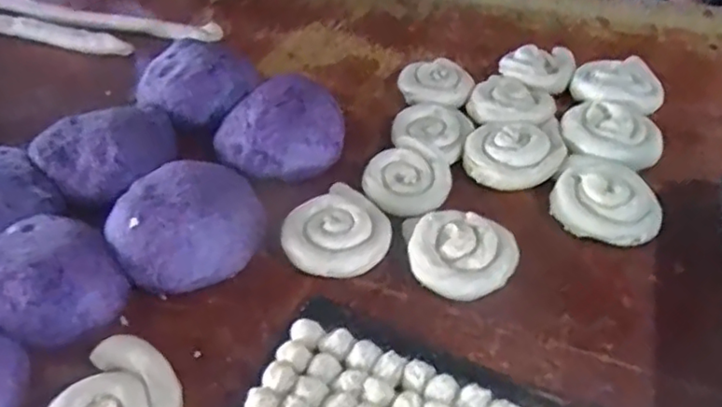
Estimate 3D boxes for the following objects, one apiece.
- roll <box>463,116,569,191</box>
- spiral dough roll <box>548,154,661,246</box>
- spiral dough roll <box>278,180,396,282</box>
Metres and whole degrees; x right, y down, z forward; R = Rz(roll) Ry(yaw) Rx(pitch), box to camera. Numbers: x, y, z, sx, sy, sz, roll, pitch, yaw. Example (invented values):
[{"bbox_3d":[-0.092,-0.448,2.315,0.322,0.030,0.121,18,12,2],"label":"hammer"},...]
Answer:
[{"bbox_3d":[0.188,-0.062,0.746,0.125,0.034,0.106,-4,45,-3],"label":"roll"},{"bbox_3d":[0.271,-0.008,0.687,0.110,0.035,0.105,-1,45,1],"label":"spiral dough roll"},{"bbox_3d":[-0.026,0.030,0.667,0.119,0.019,0.110,-1,45,1],"label":"spiral dough roll"}]

